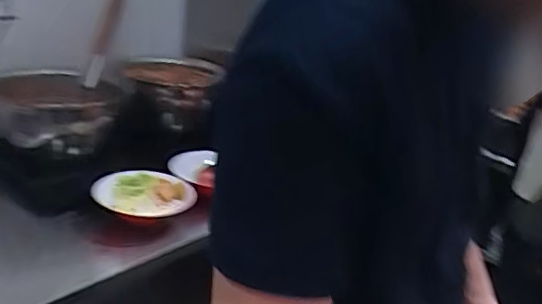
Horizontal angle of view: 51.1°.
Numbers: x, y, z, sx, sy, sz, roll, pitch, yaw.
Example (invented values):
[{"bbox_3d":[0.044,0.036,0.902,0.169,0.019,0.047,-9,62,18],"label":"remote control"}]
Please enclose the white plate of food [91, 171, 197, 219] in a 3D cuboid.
[{"bbox_3d":[-0.271,0.099,1.206,0.199,0.058,0.168,-14,30,-43],"label":"white plate of food"}]

